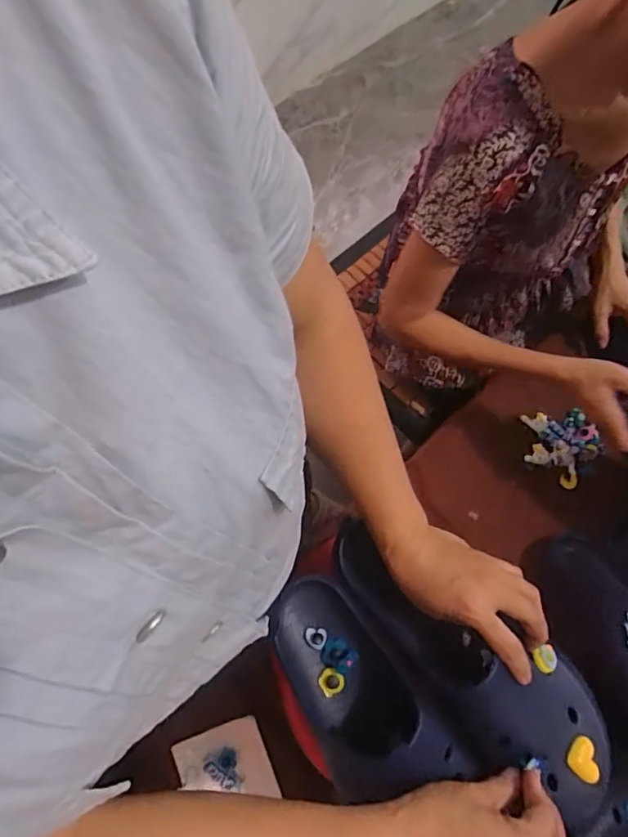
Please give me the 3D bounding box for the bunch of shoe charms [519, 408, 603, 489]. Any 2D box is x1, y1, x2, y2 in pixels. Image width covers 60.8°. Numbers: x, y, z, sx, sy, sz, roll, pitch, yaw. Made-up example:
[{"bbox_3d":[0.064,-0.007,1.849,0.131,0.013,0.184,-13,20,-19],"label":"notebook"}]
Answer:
[{"bbox_3d":[0.372,0.033,0.818,0.114,0.019,0.105,37,76,10],"label":"bunch of shoe charms"}]

